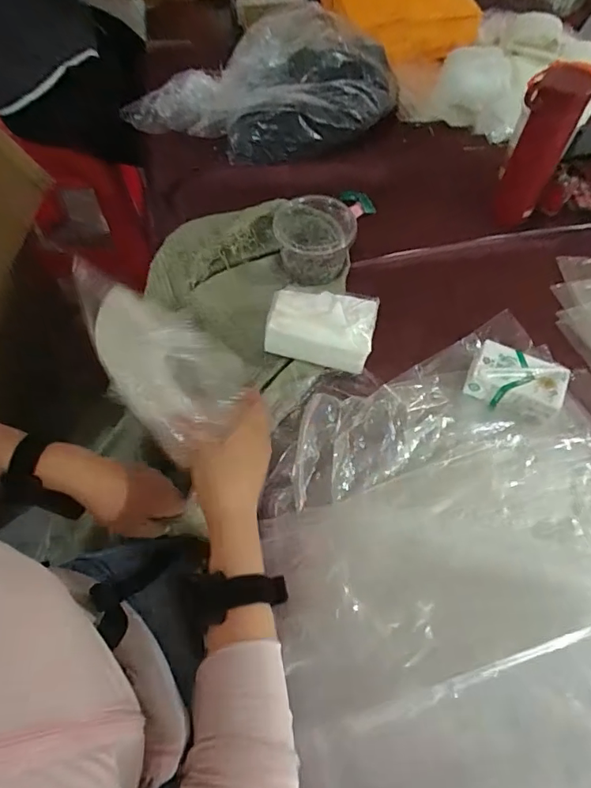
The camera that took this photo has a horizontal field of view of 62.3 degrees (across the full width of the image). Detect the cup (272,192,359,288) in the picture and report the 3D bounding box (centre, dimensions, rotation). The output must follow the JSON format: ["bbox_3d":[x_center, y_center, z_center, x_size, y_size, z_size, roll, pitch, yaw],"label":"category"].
[{"bbox_3d":[0.025,-0.222,0.707,0.112,0.076,0.102,1,59,-2],"label":"cup"}]

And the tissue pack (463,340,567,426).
[{"bbox_3d":[0.277,-0.017,0.617,0.113,0.036,0.074,24,62,12],"label":"tissue pack"}]

